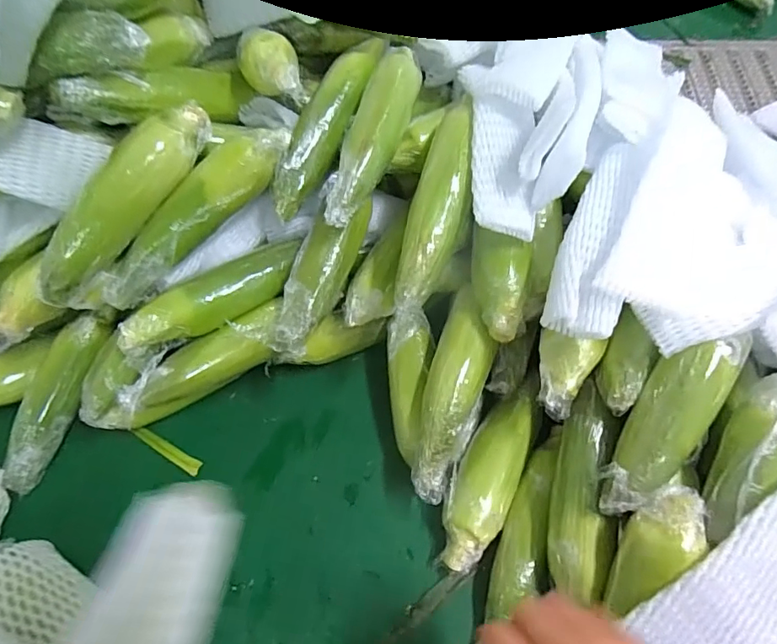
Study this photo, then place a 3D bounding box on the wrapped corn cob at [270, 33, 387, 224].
[{"bbox_3d":[-0.070,-0.222,0.530,0.052,0.051,0.234,23,81,15],"label":"wrapped corn cob"}]

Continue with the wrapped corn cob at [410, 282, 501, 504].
[{"bbox_3d":[0.069,0.069,0.516,0.060,0.067,0.221,13,77,9],"label":"wrapped corn cob"}]

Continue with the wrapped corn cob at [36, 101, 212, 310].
[{"bbox_3d":[-0.255,-0.116,0.480,0.054,0.063,0.234,30,81,18],"label":"wrapped corn cob"}]

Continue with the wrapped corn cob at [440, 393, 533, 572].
[{"bbox_3d":[0.101,0.163,0.515,0.061,0.054,0.178,22,63,14],"label":"wrapped corn cob"}]

